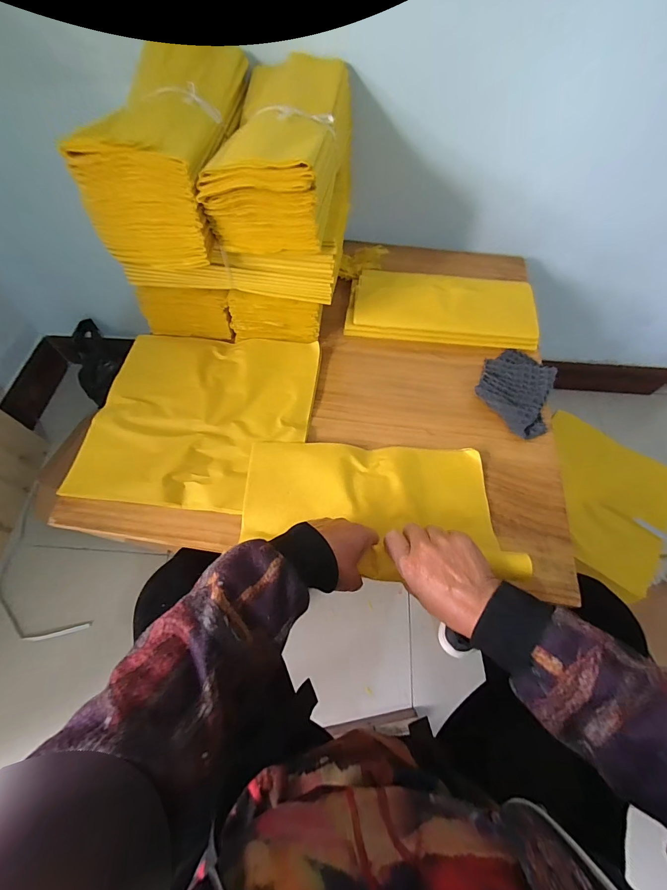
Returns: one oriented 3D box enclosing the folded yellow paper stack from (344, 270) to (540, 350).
[{"bbox_3d":[0.184,-0.236,0.623,0.310,0.053,0.110,7,62,4],"label":"folded yellow paper stack"}]

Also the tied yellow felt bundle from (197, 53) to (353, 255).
[{"bbox_3d":[-0.062,-0.411,0.509,0.153,0.101,0.314,7,62,3],"label":"tied yellow felt bundle"}]

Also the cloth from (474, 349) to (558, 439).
[{"bbox_3d":[0.285,-0.092,0.564,0.108,0.021,0.160,25,64,13],"label":"cloth"}]

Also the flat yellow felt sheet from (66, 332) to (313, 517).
[{"bbox_3d":[-0.193,-0.050,0.544,0.313,0.012,0.292,4,61,3],"label":"flat yellow felt sheet"}]

